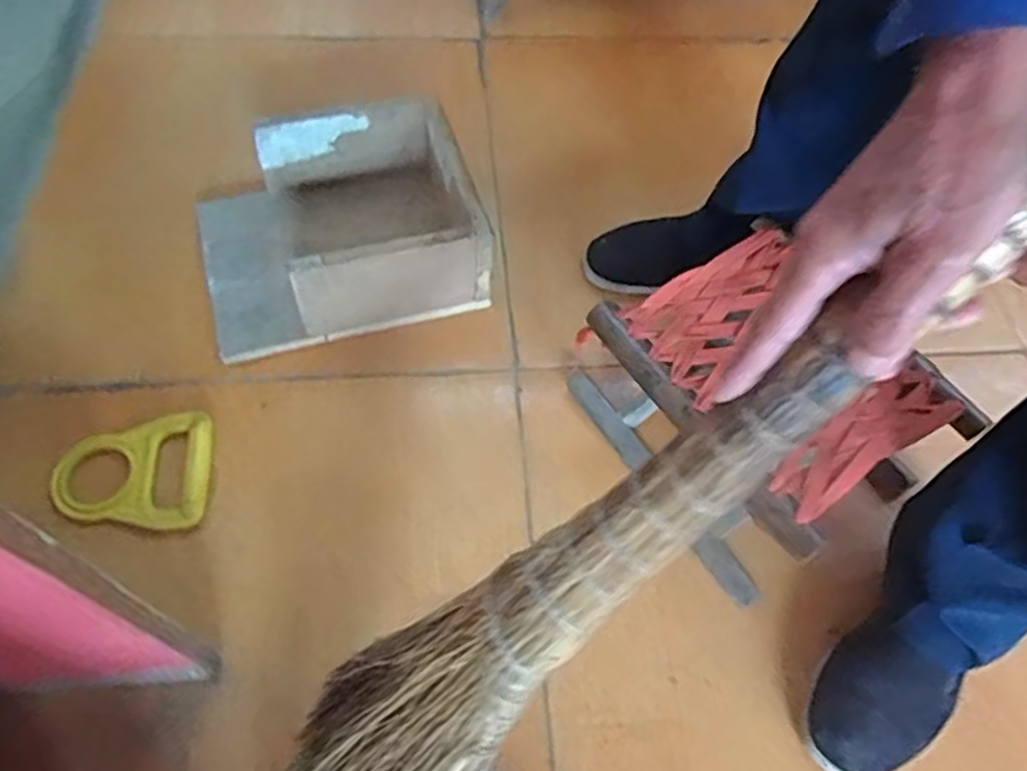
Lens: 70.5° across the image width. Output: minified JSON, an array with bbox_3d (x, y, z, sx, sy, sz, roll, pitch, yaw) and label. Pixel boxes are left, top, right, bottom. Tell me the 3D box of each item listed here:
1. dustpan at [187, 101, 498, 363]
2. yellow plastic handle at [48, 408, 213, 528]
[{"bbox_3d":[-0.201,-0.177,0.821,0.300,0.135,0.242,-17,61,-12],"label":"dustpan"},{"bbox_3d":[-0.366,0.077,0.712,0.144,0.019,0.116,4,59,-2],"label":"yellow plastic handle"}]

